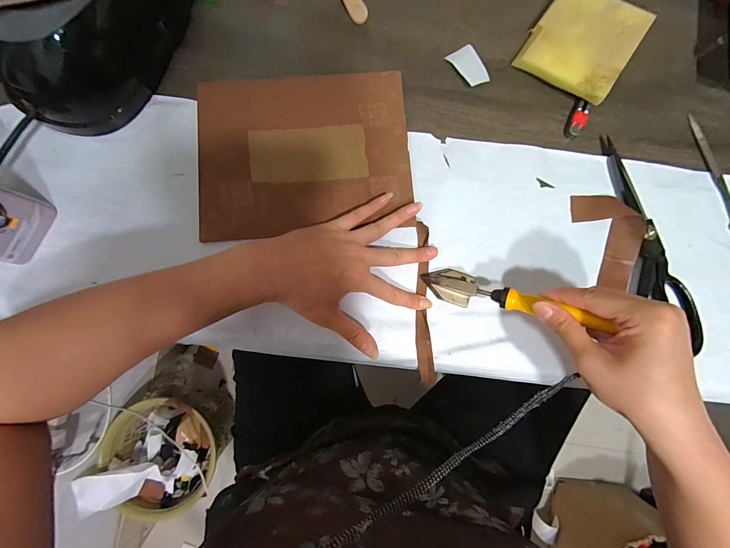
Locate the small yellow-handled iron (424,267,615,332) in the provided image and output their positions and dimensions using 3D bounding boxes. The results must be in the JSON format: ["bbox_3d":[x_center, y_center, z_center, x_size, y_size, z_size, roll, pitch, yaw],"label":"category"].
[{"bbox_3d":[0.135,0.023,0.314,0.162,0.029,0.034,14,80,36],"label":"small yellow-handled iron"}]

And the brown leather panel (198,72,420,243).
[{"bbox_3d":[-0.066,-0.137,0.366,0.230,0.009,0.185,-4,80,-2],"label":"brown leather panel"}]

